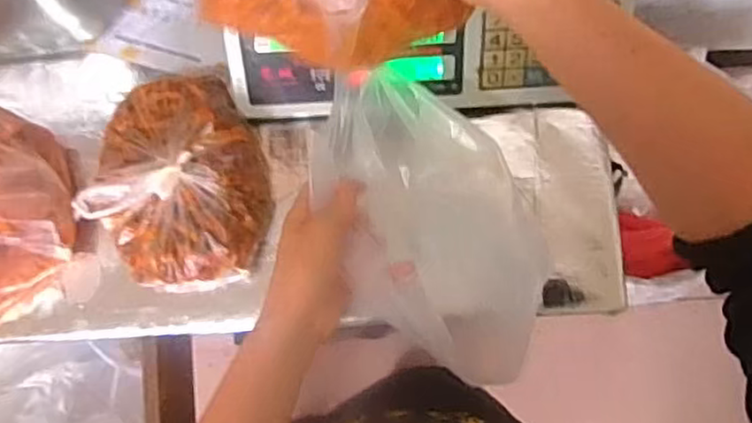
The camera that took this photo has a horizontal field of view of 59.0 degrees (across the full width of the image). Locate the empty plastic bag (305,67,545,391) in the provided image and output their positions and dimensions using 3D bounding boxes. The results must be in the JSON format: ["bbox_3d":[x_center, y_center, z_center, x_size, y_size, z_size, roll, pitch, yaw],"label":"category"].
[{"bbox_3d":[0.037,0.007,0.467,0.127,0.060,0.227,-15,79,-3],"label":"empty plastic bag"}]

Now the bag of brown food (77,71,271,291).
[{"bbox_3d":[-0.161,-0.024,0.543,0.136,0.074,0.169,-6,79,-1],"label":"bag of brown food"}]

